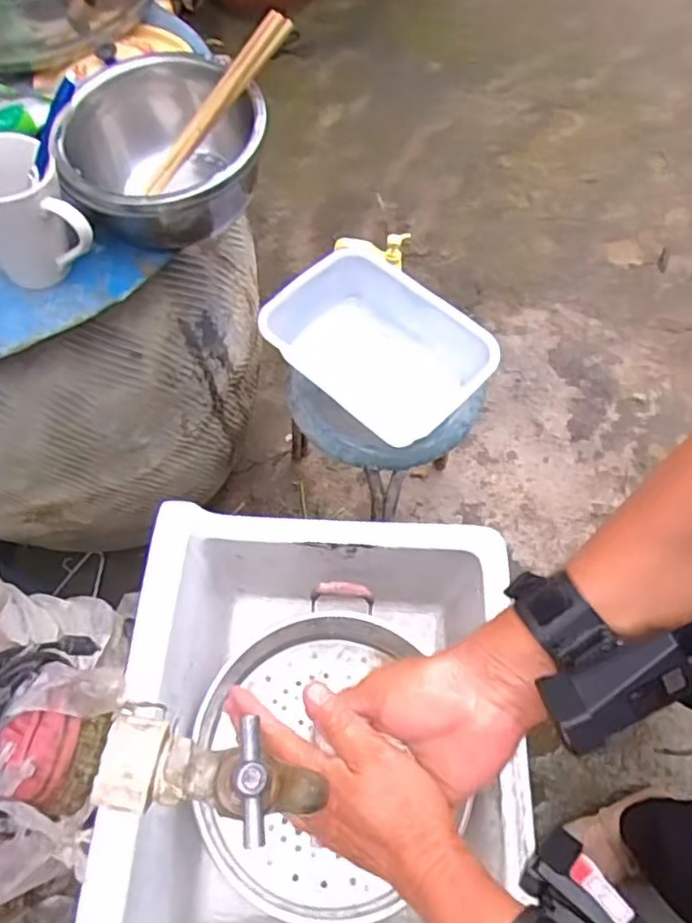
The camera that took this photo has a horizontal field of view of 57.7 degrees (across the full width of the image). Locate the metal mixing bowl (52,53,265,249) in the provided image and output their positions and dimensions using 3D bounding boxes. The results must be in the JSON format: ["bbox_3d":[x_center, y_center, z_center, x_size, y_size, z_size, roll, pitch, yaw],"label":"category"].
[{"bbox_3d":[-0.167,-0.290,0.600,0.176,0.114,0.176,0,62,1],"label":"metal mixing bowl"}]

